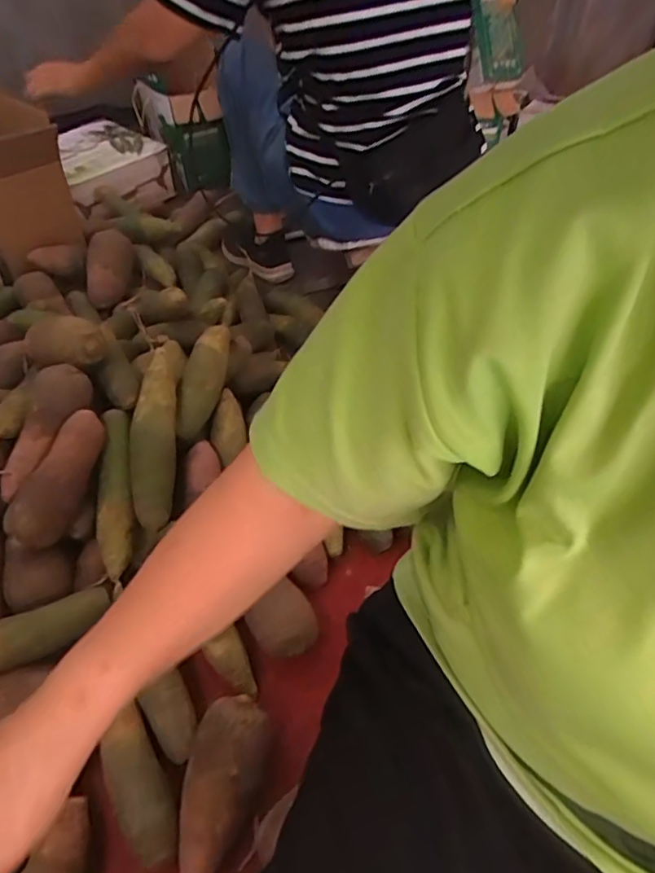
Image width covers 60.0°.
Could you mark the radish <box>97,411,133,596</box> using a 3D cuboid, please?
[{"bbox_3d":[-0.268,0.070,0.724,0.047,0.041,0.229,-4,73,-5],"label":"radish"}]

